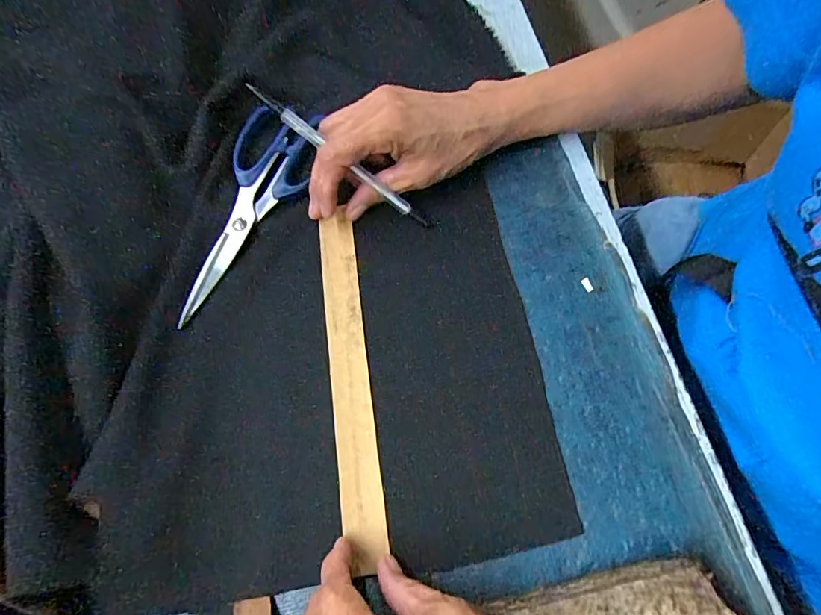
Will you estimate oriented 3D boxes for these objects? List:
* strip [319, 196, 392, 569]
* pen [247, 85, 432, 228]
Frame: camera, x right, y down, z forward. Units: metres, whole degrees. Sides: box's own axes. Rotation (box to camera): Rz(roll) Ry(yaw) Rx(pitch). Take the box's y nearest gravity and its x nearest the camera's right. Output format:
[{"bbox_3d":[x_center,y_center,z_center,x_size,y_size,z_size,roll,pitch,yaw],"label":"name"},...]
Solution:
[{"bbox_3d":[-0.040,0.040,0.309,0.026,0.006,0.228,-10,69,3],"label":"strip"},{"bbox_3d":[-0.044,-0.099,0.318,0.144,0.011,0.007,35,72,-16],"label":"pen"}]

